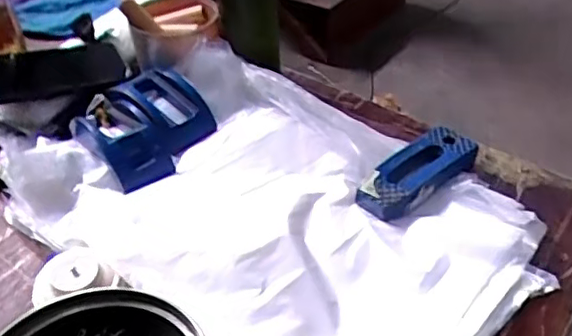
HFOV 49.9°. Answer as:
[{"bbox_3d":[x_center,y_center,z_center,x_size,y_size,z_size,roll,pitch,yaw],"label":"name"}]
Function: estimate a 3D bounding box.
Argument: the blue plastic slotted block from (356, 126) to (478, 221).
[{"bbox_3d":[0.128,0.001,0.597,0.136,0.018,0.058,-30,47,-29],"label":"blue plastic slotted block"}]

